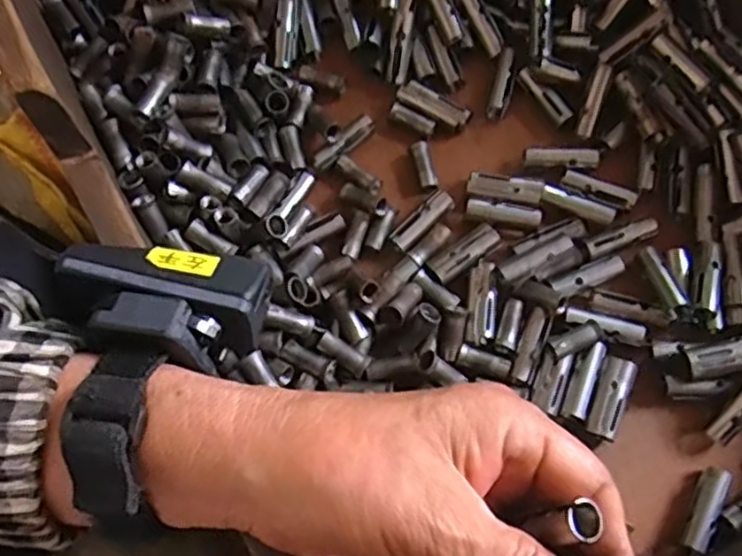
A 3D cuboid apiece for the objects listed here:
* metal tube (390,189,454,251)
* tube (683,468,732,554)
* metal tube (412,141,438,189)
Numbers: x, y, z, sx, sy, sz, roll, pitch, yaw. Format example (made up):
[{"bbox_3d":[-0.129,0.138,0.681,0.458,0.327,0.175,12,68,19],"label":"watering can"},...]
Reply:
[{"bbox_3d":[0.026,-0.029,0.348,0.012,0.009,0.038,42,76,17],"label":"metal tube"},{"bbox_3d":[0.146,0.101,0.305,0.011,0.011,0.036,23,71,12],"label":"tube"},{"bbox_3d":[0.027,-0.057,0.357,0.009,0.010,0.025,-13,68,-2],"label":"metal tube"}]

